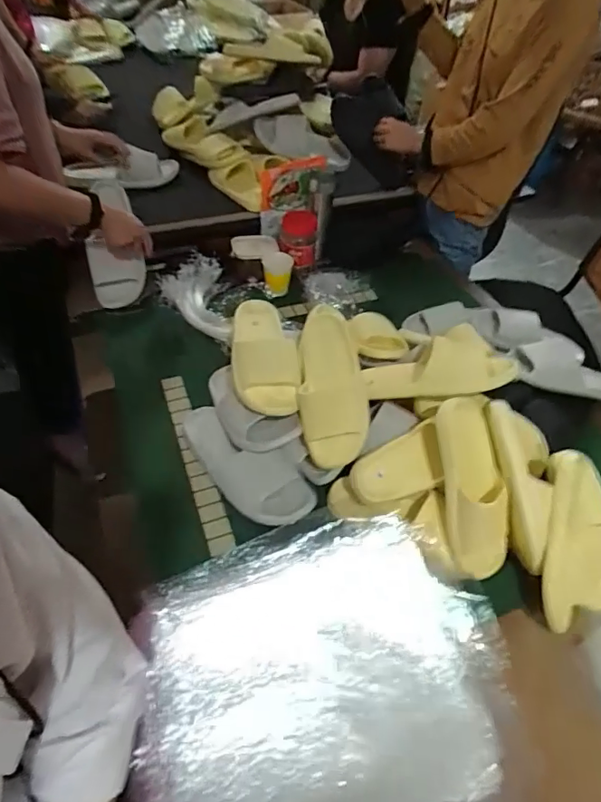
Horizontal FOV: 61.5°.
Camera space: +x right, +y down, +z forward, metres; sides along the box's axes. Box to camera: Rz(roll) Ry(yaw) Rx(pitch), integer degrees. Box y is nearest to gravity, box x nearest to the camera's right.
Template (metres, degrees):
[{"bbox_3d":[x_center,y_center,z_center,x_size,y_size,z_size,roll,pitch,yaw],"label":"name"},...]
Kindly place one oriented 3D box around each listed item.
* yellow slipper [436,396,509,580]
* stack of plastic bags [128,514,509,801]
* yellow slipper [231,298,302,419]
[{"bbox_3d":[0.261,0.126,0.753,0.089,0.061,0.261,-4,82,-8],"label":"yellow slipper"},{"bbox_3d":[0.040,0.345,0.645,0.477,0.056,0.377,-13,53,-15],"label":"stack of plastic bags"},{"bbox_3d":[-0.066,-0.091,0.861,0.102,0.066,0.244,-6,51,-9],"label":"yellow slipper"}]

